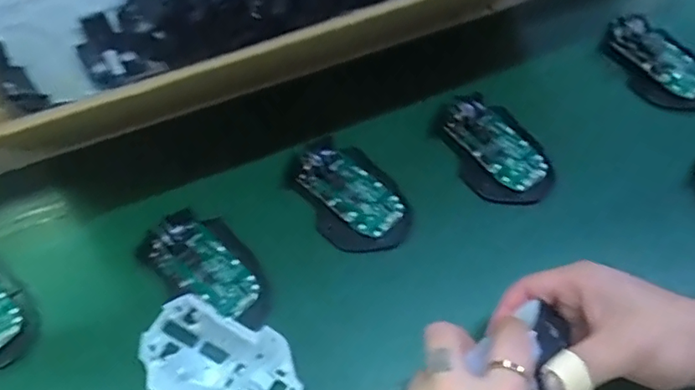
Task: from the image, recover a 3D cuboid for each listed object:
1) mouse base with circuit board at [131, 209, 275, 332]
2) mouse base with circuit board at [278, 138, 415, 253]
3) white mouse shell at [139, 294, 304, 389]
[{"bbox_3d":[-0.108,0.056,0.441,0.119,0.034,0.065,37,67,20],"label":"mouse base with circuit board"},{"bbox_3d":[0.002,-0.001,0.475,0.072,0.031,0.112,-35,65,-17],"label":"mouse base with circuit board"},{"bbox_3d":[-0.086,0.121,0.390,0.114,0.032,0.066,23,63,14],"label":"white mouse shell"}]

